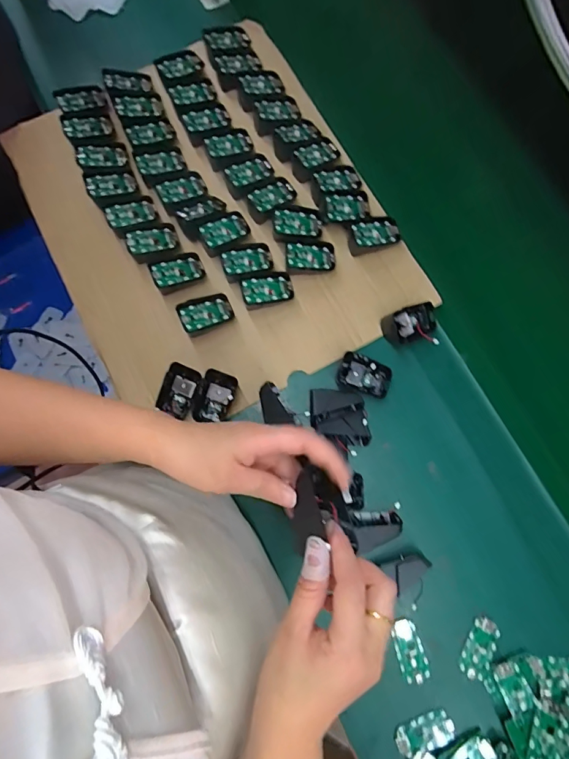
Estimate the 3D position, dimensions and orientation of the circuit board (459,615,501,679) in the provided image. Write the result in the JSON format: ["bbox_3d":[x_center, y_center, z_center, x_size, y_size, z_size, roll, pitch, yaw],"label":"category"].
[{"bbox_3d":[0.225,0.308,0.492,0.033,0.004,0.065,26,80,7],"label":"circuit board"}]

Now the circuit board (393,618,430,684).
[{"bbox_3d":[0.145,0.313,0.493,0.031,0.004,0.066,-17,78,-1],"label":"circuit board"}]

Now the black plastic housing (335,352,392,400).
[{"bbox_3d":[0.103,-0.004,0.548,0.067,0.025,0.043,20,80,6],"label":"black plastic housing"}]

